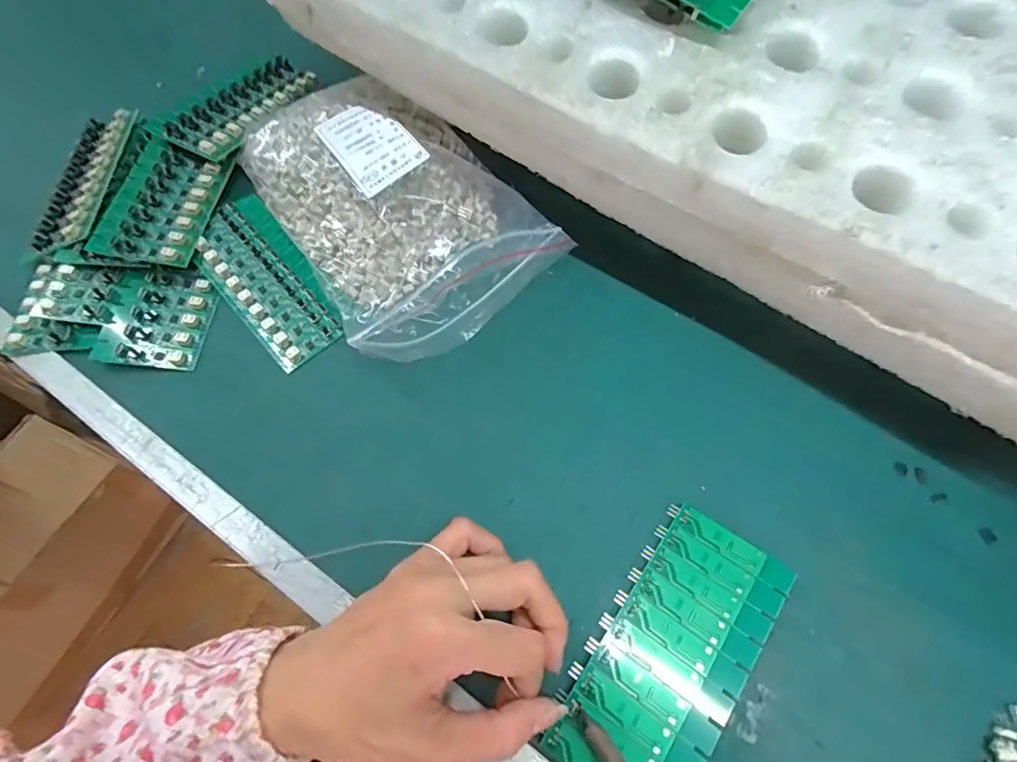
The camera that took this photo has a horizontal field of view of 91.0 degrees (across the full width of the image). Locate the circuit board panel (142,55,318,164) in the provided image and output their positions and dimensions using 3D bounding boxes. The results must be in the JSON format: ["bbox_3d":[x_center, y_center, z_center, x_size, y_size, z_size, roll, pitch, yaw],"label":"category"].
[{"bbox_3d":[-0.210,-0.223,0.398,0.056,0.017,0.134,20,56,10],"label":"circuit board panel"}]

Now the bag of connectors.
[{"bbox_3d":[-0.080,-0.130,0.346,0.151,0.034,0.224,-32,69,-13],"label":"bag of connectors"}]

